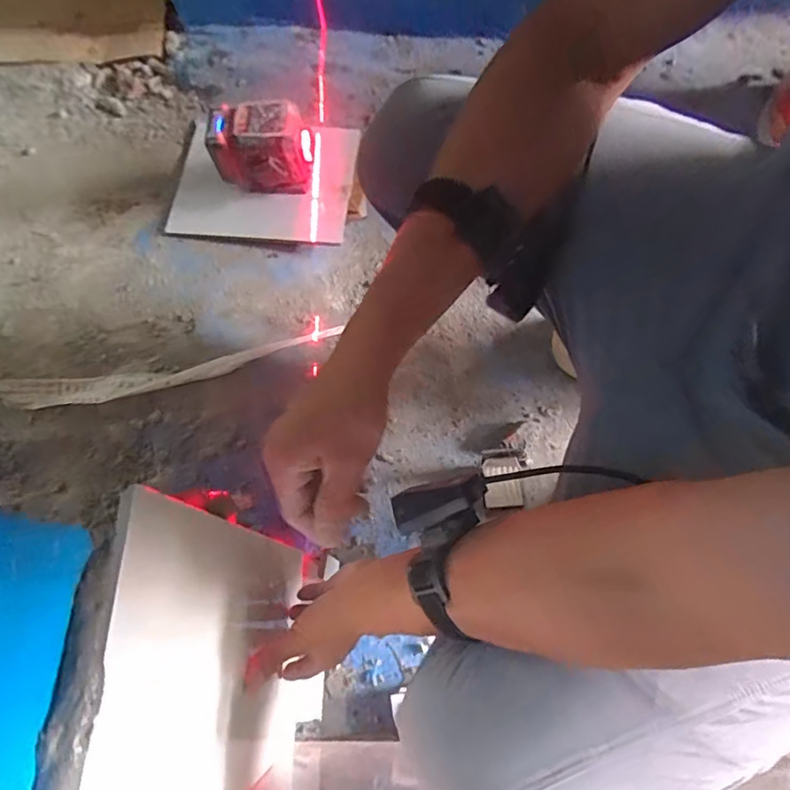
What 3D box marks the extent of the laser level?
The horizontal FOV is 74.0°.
[{"bbox_3d":[-0.196,-0.358,0.790,0.145,0.131,0.075,-8,70,0],"label":"laser level"}]

